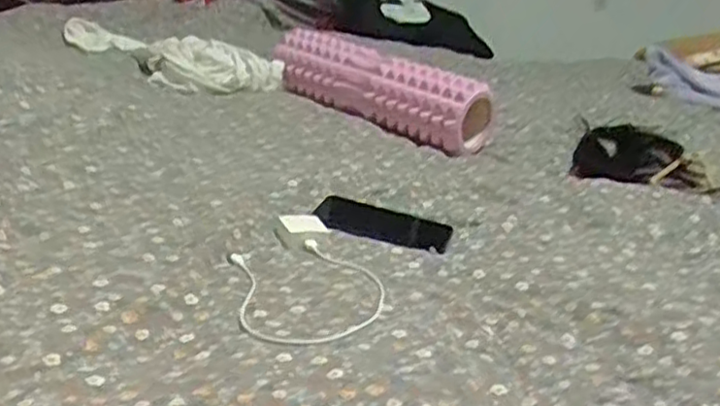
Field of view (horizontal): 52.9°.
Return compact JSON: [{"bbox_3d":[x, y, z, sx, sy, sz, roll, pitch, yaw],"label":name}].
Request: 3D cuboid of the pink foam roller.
[{"bbox_3d":[0.030,-0.224,1.328,0.453,0.105,0.106,22,28,36],"label":"pink foam roller"}]

